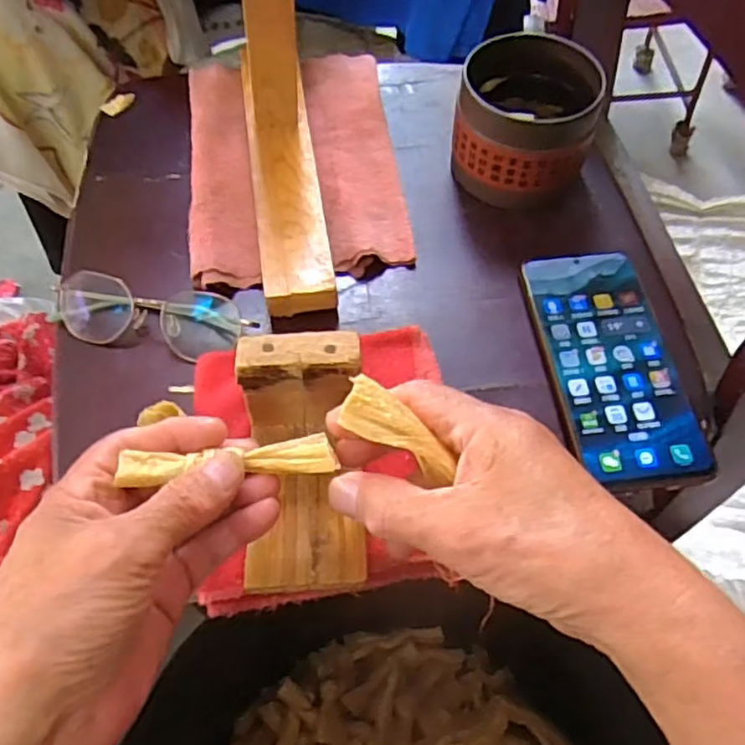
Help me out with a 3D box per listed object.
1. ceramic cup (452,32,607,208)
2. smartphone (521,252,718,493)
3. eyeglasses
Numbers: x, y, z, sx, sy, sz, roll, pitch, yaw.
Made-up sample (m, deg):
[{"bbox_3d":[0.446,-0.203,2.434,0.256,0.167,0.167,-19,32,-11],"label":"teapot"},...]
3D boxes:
[{"bbox_3d":[0.105,-0.173,0.463,0.090,0.084,0.082,0,60,0],"label":"ceramic cup"},{"bbox_3d":[0.146,-0.006,0.411,0.076,0.007,0.159,-7,60,-4],"label":"smartphone"},{"bbox_3d":[-0.147,-0.040,0.428,0.138,0.031,0.053,15,61,9],"label":"eyeglasses"}]

